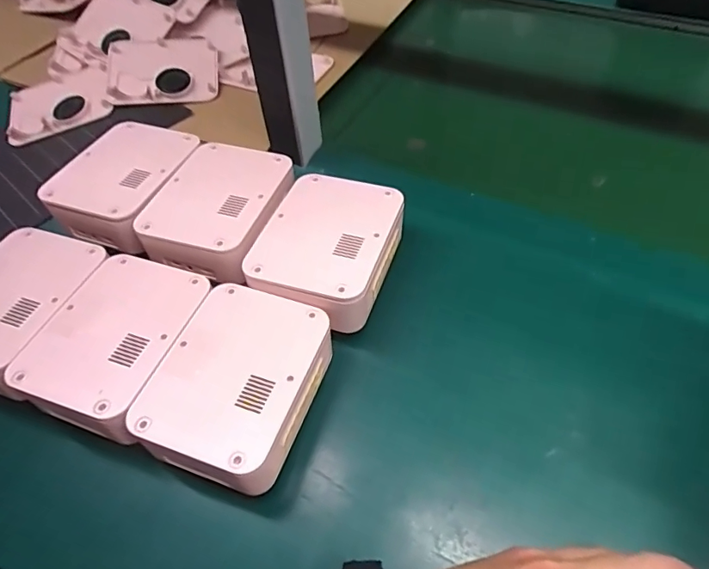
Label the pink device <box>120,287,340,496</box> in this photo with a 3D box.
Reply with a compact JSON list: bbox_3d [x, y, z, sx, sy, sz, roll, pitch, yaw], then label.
[{"bbox_3d":[-0.080,0.064,0.344,0.099,0.037,0.131,14,57,14],"label":"pink device"}]

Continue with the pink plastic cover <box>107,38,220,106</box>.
[{"bbox_3d":[-0.226,-0.254,0.580,0.123,0.018,0.099,-10,68,-7],"label":"pink plastic cover"}]

